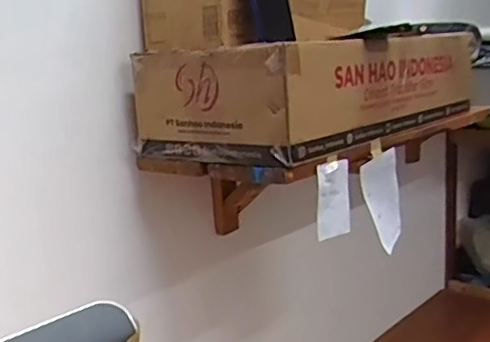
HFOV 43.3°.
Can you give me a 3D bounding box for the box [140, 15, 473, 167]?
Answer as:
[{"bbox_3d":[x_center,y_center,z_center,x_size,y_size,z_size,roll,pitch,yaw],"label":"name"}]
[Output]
[{"bbox_3d":[0.136,-0.141,1.042,0.280,0.146,0.584,9,16,43],"label":"box"}]

